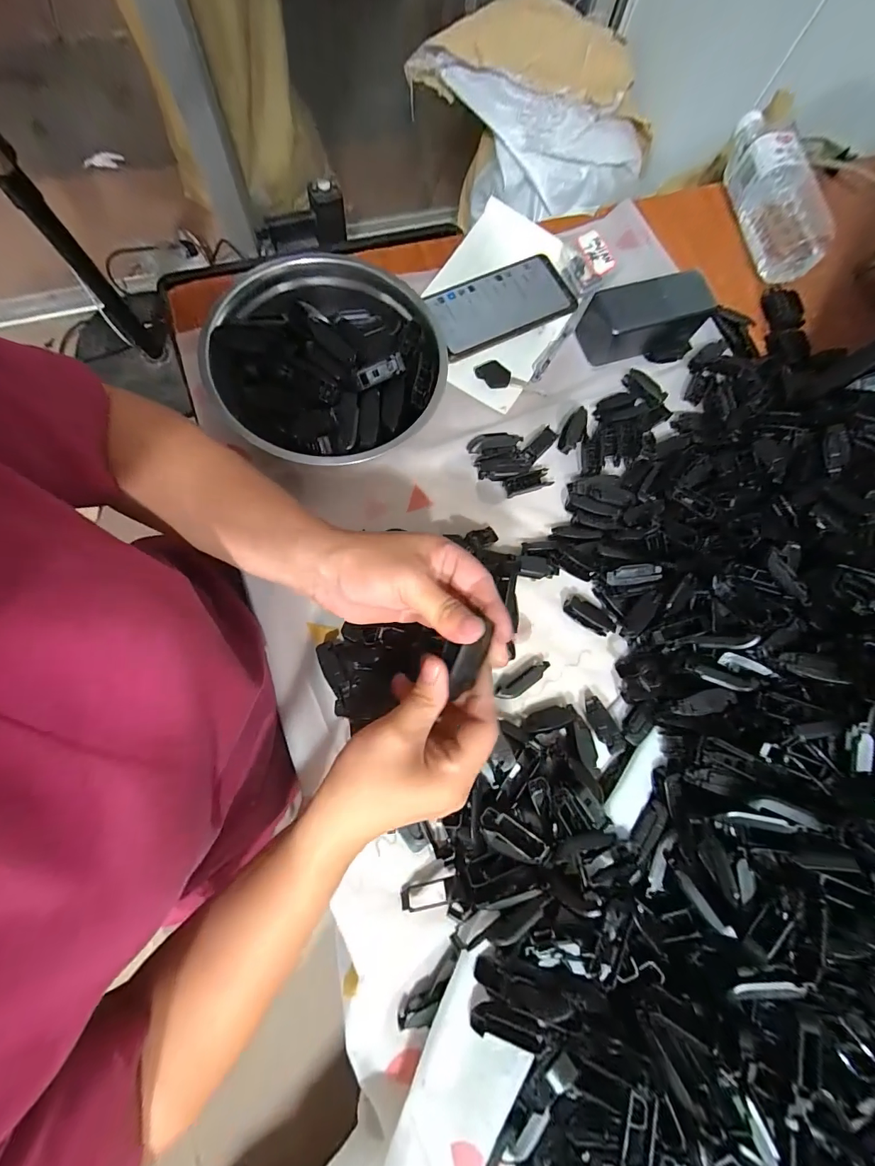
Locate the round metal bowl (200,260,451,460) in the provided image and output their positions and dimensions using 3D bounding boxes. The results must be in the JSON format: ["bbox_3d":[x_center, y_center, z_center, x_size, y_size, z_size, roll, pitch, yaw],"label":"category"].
[{"bbox_3d":[-0.095,-0.194,0.382,0.200,0.080,0.193,1,78,-6],"label":"round metal bowl"}]

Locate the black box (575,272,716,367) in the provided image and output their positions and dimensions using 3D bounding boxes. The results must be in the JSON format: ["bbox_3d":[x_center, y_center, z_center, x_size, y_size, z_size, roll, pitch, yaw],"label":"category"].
[{"bbox_3d":[0.222,-0.282,0.432,0.128,0.045,0.059,-16,82,-8],"label":"black box"}]

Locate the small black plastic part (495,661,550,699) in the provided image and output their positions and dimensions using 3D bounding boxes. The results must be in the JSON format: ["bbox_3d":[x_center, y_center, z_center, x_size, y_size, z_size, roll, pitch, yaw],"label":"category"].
[{"bbox_3d":[0.076,0.087,0.363,0.053,0.016,0.015,-32,83,-11],"label":"small black plastic part"}]

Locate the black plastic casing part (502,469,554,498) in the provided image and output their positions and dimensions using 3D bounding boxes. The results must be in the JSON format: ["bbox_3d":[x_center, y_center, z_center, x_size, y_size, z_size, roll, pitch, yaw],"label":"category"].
[{"bbox_3d":[0.090,-0.099,0.405,0.046,0.011,0.017,-16,80,-9],"label":"black plastic casing part"}]

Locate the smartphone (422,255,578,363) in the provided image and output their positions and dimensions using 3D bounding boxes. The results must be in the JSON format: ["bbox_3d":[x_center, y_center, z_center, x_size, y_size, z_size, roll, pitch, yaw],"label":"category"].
[{"bbox_3d":[0.069,-0.300,0.439,0.156,0.007,0.077,-26,84,-9],"label":"smartphone"}]

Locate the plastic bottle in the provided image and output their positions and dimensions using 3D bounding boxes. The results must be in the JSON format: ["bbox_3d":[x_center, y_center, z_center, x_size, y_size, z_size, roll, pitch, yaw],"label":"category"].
[{"bbox_3d":[0.398,-0.464,0.480,0.060,0.053,0.199,-6,81,-6],"label":"plastic bottle"}]

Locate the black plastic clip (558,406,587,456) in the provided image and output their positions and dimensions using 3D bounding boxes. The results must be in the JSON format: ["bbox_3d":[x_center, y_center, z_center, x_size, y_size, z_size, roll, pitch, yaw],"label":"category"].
[{"bbox_3d":[0.142,-0.159,0.423,0.020,0.007,0.051,25,76,0],"label":"black plastic clip"}]

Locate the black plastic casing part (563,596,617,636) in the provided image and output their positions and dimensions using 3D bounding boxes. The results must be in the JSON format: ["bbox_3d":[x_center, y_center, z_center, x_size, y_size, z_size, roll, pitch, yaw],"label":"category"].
[{"bbox_3d":[0.145,0.031,0.387,0.051,0.017,0.020,31,76,1],"label":"black plastic casing part"}]

